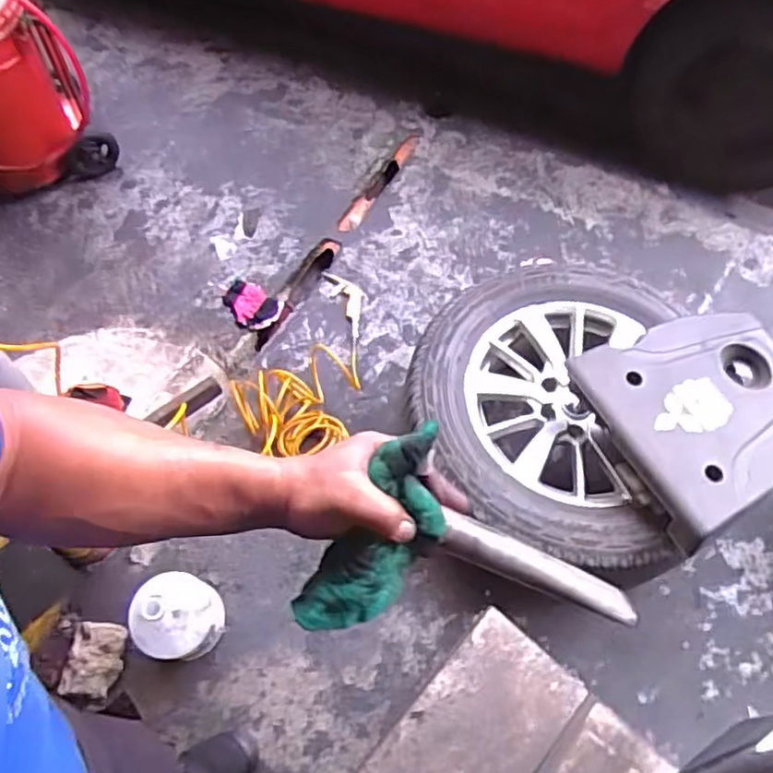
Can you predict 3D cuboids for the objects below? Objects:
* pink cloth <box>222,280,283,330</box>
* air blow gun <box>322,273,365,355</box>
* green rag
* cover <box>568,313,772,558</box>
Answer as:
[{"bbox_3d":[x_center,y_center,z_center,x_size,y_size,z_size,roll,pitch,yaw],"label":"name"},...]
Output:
[{"bbox_3d":[-0.364,-0.220,1.751,0.128,0.048,0.176,-39,68,-20],"label":"pink cloth"},{"bbox_3d":[-0.093,-0.212,1.797,0.090,0.022,0.267,-17,62,-11],"label":"air blow gun"},{"bbox_3d":[-0.002,0.108,0.484,0.070,0.039,0.169,29,87,14],"label":"green rag"},{"bbox_3d":[0.662,0.036,1.308,0.463,0.064,0.413,-23,64,-11],"label":"cover"}]

